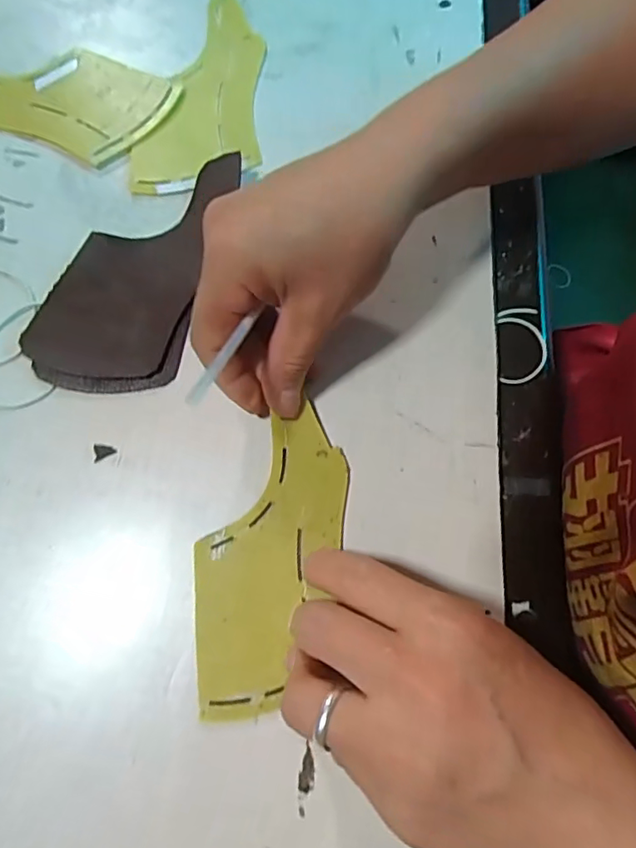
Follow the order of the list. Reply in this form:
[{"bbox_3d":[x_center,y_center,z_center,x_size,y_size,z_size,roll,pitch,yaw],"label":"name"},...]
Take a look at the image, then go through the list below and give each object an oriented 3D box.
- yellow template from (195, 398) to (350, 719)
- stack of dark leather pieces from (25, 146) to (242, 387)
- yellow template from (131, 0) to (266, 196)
[{"bbox_3d":[-0.024,0.059,0.253,0.054,0.006,0.137,19,74,5],"label":"yellow template"},{"bbox_3d":[-0.099,-0.085,0.293,0.076,0.011,0.143,15,74,4],"label":"stack of dark leather pieces"},{"bbox_3d":[-0.071,-0.206,0.334,0.071,0.004,0.151,0,73,0],"label":"yellow template"}]

